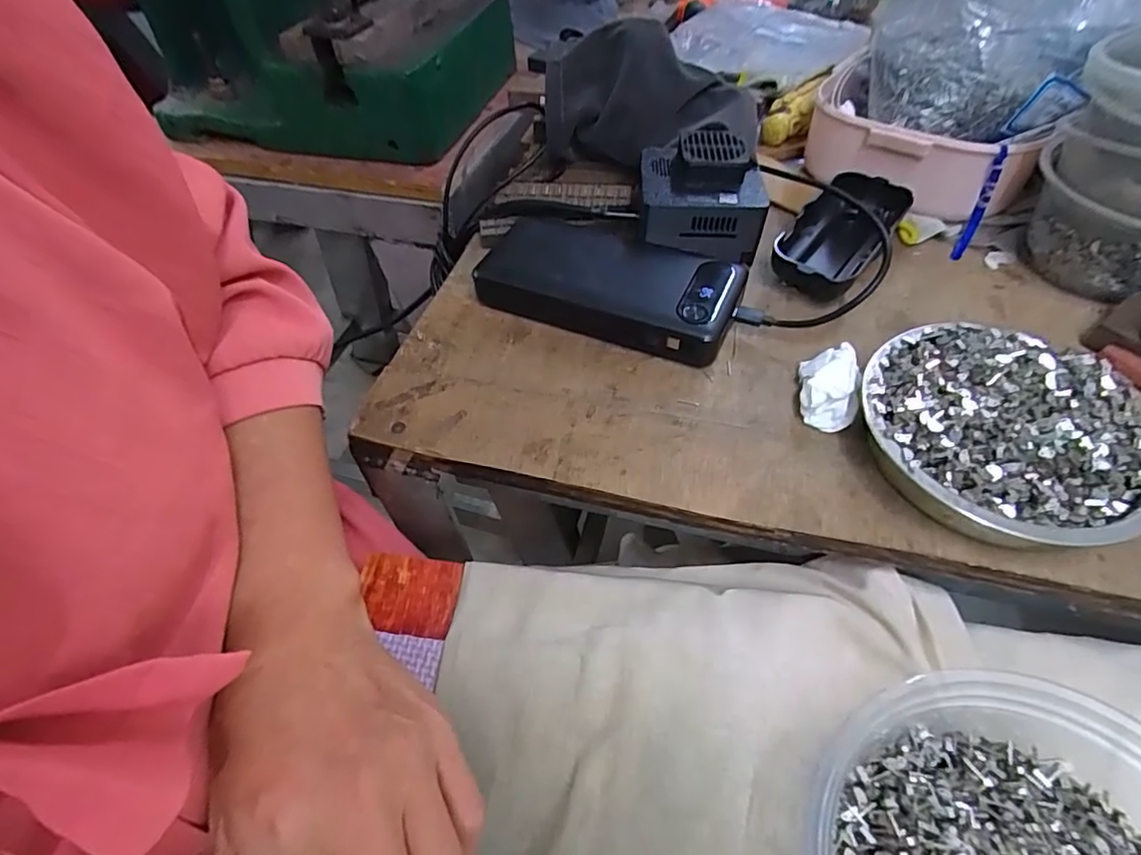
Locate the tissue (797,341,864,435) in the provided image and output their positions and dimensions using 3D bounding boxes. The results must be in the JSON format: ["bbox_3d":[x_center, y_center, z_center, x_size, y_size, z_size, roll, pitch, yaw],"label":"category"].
[{"bbox_3d":[0.132,-0.021,0.291,0.027,0.023,0.040,12,54,13],"label":"tissue"}]

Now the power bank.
[{"bbox_3d":[0.019,-0.092,0.346,0.161,0.026,0.072,20,56,18],"label":"power bank"}]

